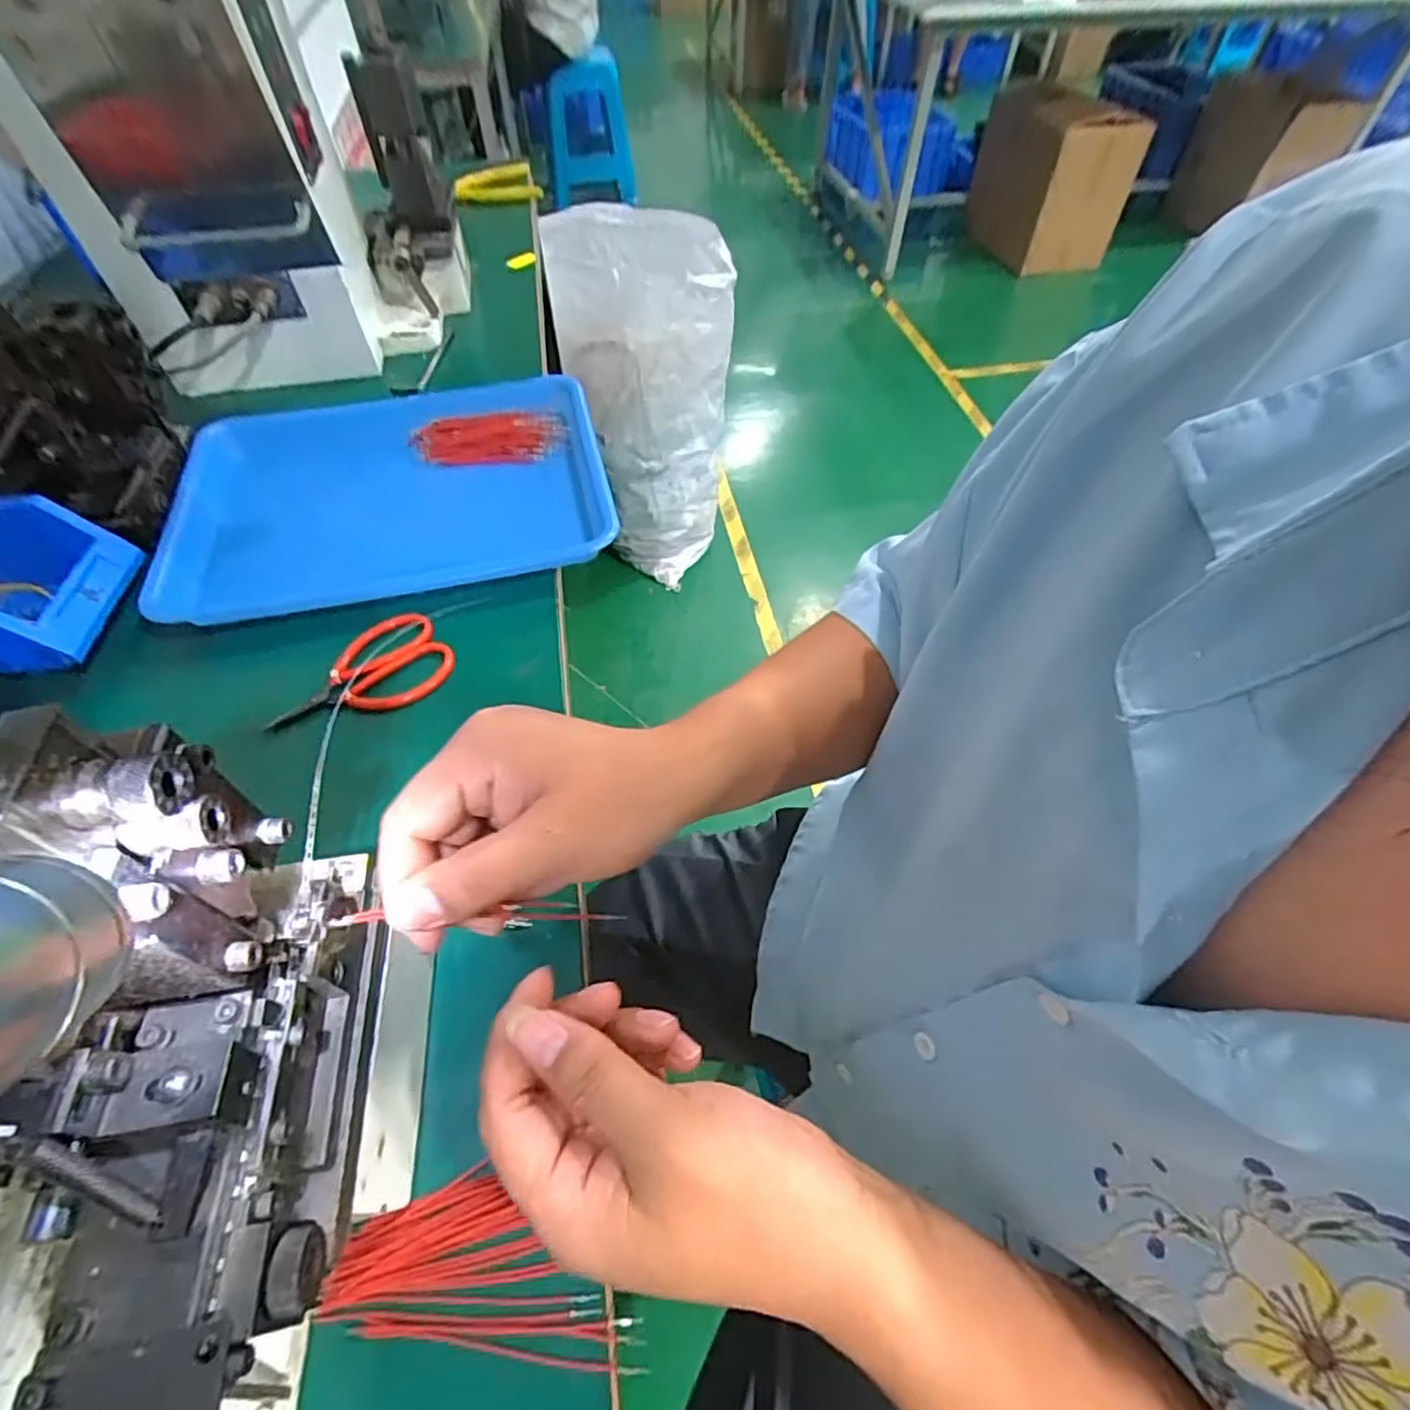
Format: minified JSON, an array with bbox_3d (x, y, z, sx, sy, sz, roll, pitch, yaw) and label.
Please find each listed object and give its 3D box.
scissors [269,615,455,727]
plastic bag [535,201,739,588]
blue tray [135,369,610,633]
[{"bbox_3d":[-0.222,-0.017,0.435,0.113,0.019,0.059,-34,62,-24],"label":"scissors"},{"bbox_3d":[-0.117,-0.569,1.376,0.318,0.644,0.323,-2,54,-2],"label":"plastic bag"},{"bbox_3d":[-0.250,-0.179,0.549,0.324,0.032,0.243,-11,55,-10],"label":"blue tray"}]

